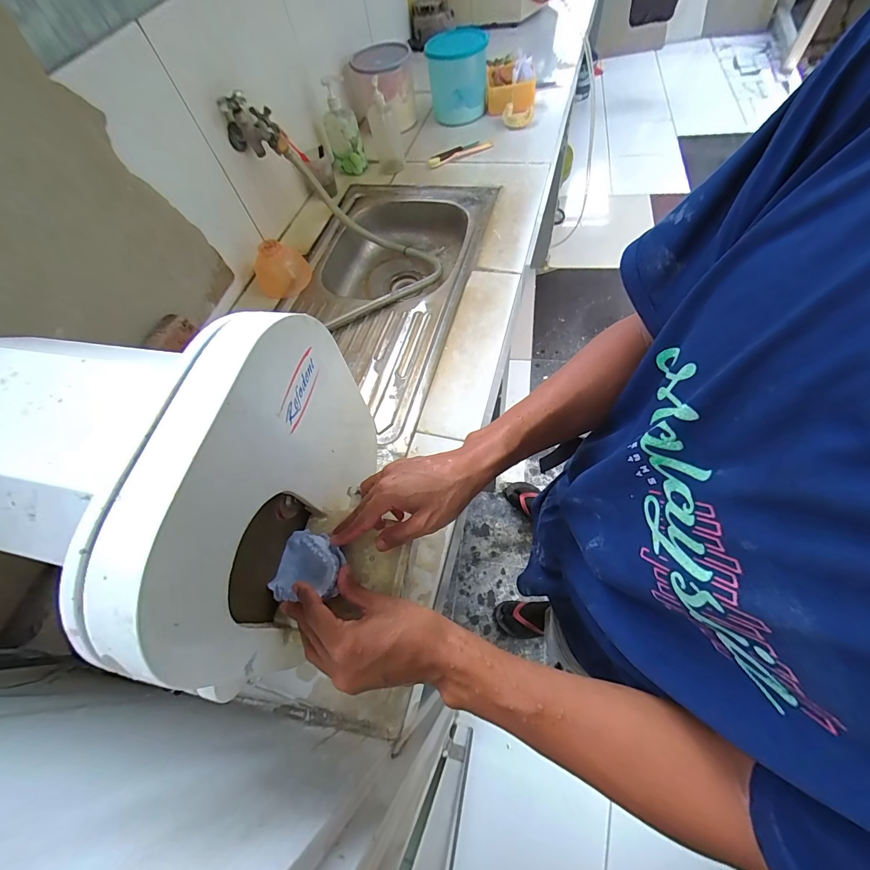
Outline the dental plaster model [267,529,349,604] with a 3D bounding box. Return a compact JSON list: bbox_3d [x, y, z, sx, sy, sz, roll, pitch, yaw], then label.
[{"bbox_3d":[-0.122,0.129,0.368,0.064,0.023,0.066,-1,60,2],"label":"dental plaster model"}]

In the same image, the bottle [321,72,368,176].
[{"bbox_3d":[-0.241,-0.795,0.974,0.085,0.197,0.106,-17,62,-1],"label":"bottle"}]

